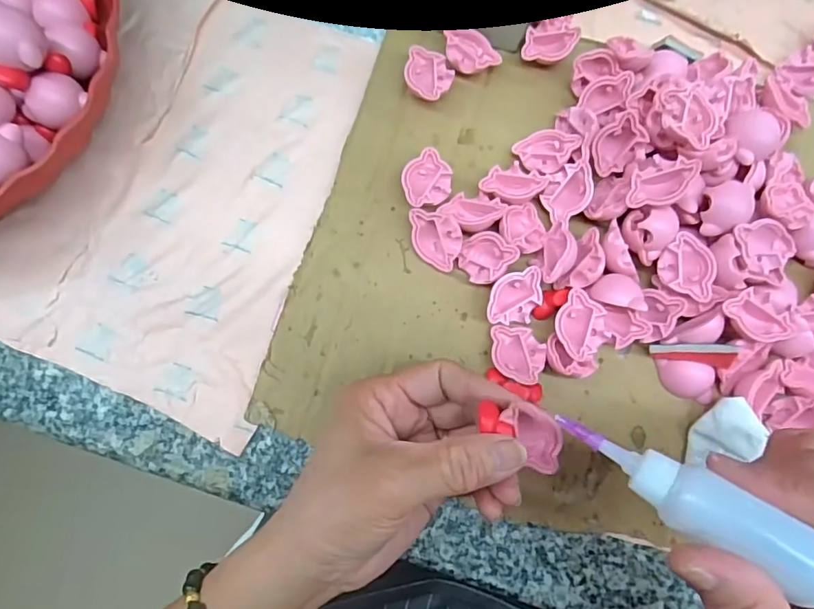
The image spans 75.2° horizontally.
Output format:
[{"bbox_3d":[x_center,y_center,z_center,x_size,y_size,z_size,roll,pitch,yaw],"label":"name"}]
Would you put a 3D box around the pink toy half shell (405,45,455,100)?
[{"bbox_3d":[0.013,-0.136,0.320,0.028,0.016,0.032,13,78,0],"label":"pink toy half shell"}]

